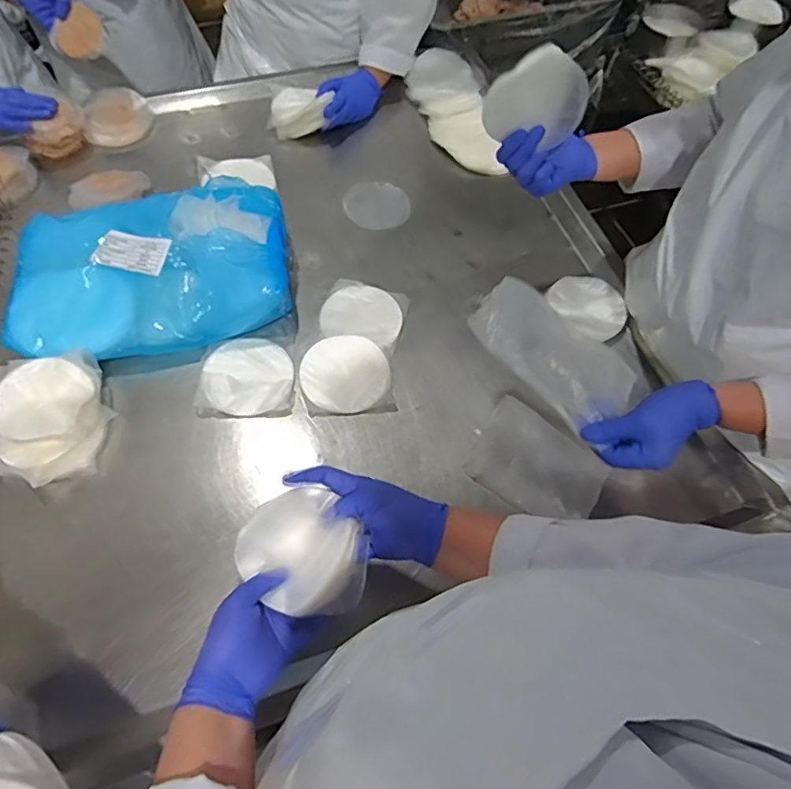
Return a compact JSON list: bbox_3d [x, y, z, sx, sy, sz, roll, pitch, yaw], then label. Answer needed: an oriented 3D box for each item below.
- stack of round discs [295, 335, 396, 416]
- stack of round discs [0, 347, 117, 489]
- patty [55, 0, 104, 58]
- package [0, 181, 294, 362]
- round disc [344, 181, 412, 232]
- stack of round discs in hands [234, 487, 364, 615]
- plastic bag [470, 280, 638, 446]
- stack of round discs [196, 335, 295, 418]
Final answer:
[{"bbox_3d":[-0.072,-0.028,0.788,0.127,0.025,0.118,-7,63,-7],"label":"stack of round discs"},{"bbox_3d":[-0.459,0.029,0.727,0.133,0.061,0.169,-14,64,-10],"label":"stack of round discs"},{"bbox_3d":[-0.557,-0.642,0.967,0.093,0.015,0.085,40,96,11],"label":"patty"},{"bbox_3d":[-0.354,-0.192,0.799,0.390,0.080,0.257,-9,63,-8],"label":"package"},{"bbox_3d":[-0.033,-0.339,0.982,0.115,0.005,0.137,-6,55,-4],"label":"round disc"},{"bbox_3d":[-0.091,0.147,0.526,0.121,0.021,0.112,1,62,-2],"label":"stack of round discs in hands"},{"bbox_3d":[0.185,-0.050,0.653,0.200,0.033,0.103,41,66,6],"label":"plastic bag"},{"bbox_3d":[-0.209,-0.024,0.774,0.129,0.014,0.122,-3,62,-4],"label":"stack of round discs"}]

